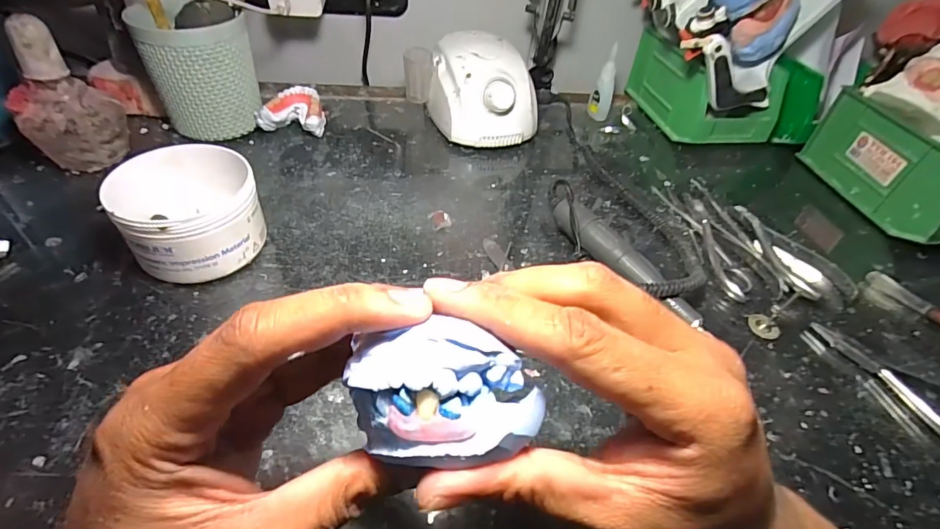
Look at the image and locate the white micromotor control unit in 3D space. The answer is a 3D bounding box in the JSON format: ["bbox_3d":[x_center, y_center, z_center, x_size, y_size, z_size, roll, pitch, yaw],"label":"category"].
[{"bbox_3d":[0.009,-0.191,0.510,0.096,0.080,0.129,-12,47,-18],"label":"white micromotor control unit"}]

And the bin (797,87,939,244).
[{"bbox_3d":[0.448,-0.099,0.461,0.097,0.084,0.164,-3,45,-10],"label":"bin"}]

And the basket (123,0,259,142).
[{"bbox_3d":[-0.263,-0.186,0.450,0.093,0.112,0.087,-23,52,-27],"label":"basket"}]

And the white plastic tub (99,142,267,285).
[{"bbox_3d":[-0.205,-0.038,0.336,0.089,0.067,0.084,3,45,-3],"label":"white plastic tub"}]

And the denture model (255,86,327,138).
[{"bbox_3d":[-0.184,-0.160,0.489,0.062,0.035,0.055,7,45,0],"label":"denture model"}]

